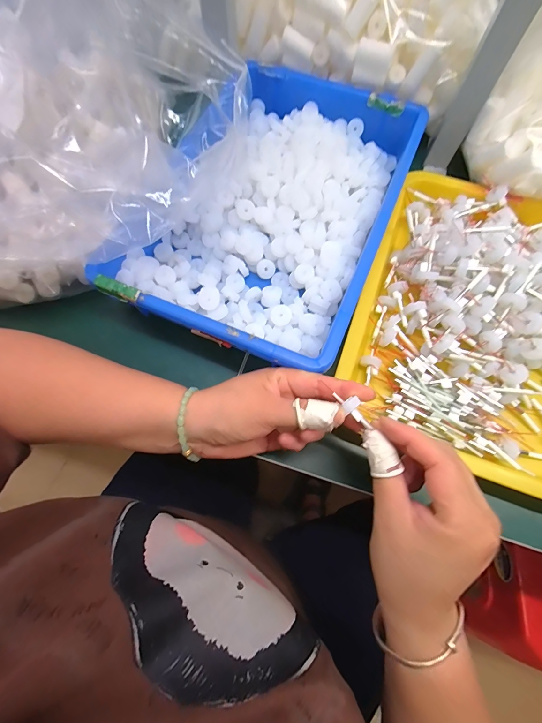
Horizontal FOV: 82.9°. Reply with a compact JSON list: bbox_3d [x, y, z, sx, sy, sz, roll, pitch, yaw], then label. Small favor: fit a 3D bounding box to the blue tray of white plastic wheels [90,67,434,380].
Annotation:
[{"bbox_3d":[0.011,-0.179,0.347,0.232,0.060,0.368,23,72,7],"label":"blue tray of white plastic wheels"}]

